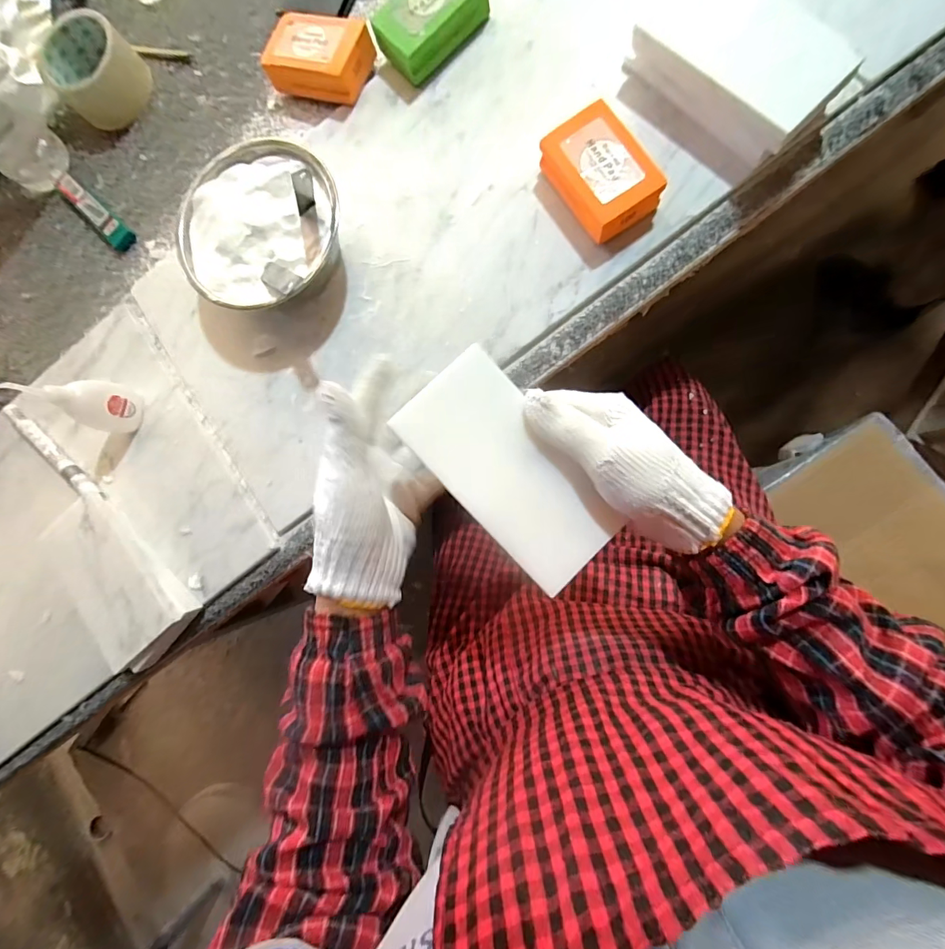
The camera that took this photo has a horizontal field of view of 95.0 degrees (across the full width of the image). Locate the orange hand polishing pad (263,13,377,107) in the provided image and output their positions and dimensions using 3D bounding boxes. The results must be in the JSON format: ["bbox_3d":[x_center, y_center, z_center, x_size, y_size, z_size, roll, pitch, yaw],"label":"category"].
[{"bbox_3d":[-0.148,-0.396,0.415,0.093,0.037,0.064,18,89,10],"label":"orange hand polishing pad"}]

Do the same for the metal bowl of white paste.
[{"bbox_3d":[-0.183,-0.215,0.395,0.139,0.060,0.144,-1,85,9],"label":"metal bowl of white paste"}]

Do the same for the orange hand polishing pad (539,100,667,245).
[{"bbox_3d":[0.104,-0.245,0.358,0.061,0.035,0.091,-33,82,5],"label":"orange hand polishing pad"}]

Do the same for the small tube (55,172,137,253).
[{"bbox_3d":[-0.404,-0.279,0.461,0.126,0.011,0.025,41,92,10],"label":"small tube"}]

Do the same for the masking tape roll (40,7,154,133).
[{"bbox_3d":[-0.395,-0.425,0.456,0.087,0.042,0.091,-1,85,9],"label":"masking tape roll"}]

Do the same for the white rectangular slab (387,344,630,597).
[{"bbox_3d":[0.024,0.000,0.267,0.071,0.007,0.145,-41,97,-5],"label":"white rectangular slab"}]

